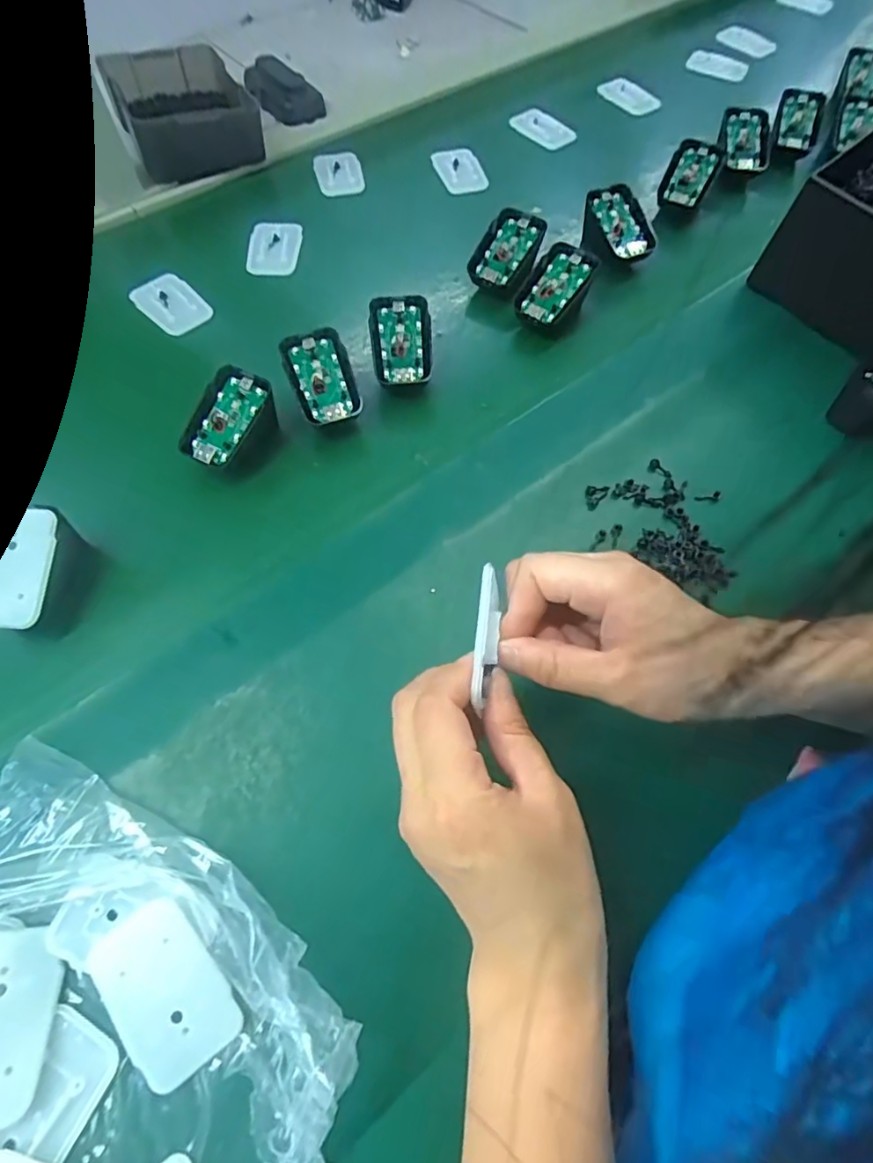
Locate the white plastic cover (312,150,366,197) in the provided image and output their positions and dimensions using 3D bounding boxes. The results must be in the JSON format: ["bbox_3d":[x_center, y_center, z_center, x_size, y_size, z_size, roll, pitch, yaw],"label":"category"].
[{"bbox_3d":[-0.096,-0.402,0.542,0.045,0.005,0.061,-13,72,2],"label":"white plastic cover"}]

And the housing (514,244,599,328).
[{"bbox_3d":[0.098,-0.236,0.443,0.043,0.022,0.067,31,89,9],"label":"housing"}]

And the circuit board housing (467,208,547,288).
[{"bbox_3d":[0.058,-0.277,0.460,0.045,0.011,0.069,28,87,10],"label":"circuit board housing"}]

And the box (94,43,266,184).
[{"bbox_3d":[-0.243,-0.464,0.537,0.112,0.049,0.159,-18,67,-10],"label":"box"}]

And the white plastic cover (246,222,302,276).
[{"bbox_3d":[-0.145,-0.296,0.494,0.043,0.013,0.065,2,65,-1],"label":"white plastic cover"}]

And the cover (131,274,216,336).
[{"bbox_3d":[-0.219,-0.231,0.457,0.045,0.006,0.067,-42,73,-19],"label":"cover"}]

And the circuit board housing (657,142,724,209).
[{"bbox_3d":[0.236,-0.380,0.514,0.039,0.011,0.073,25,89,2],"label":"circuit board housing"}]

